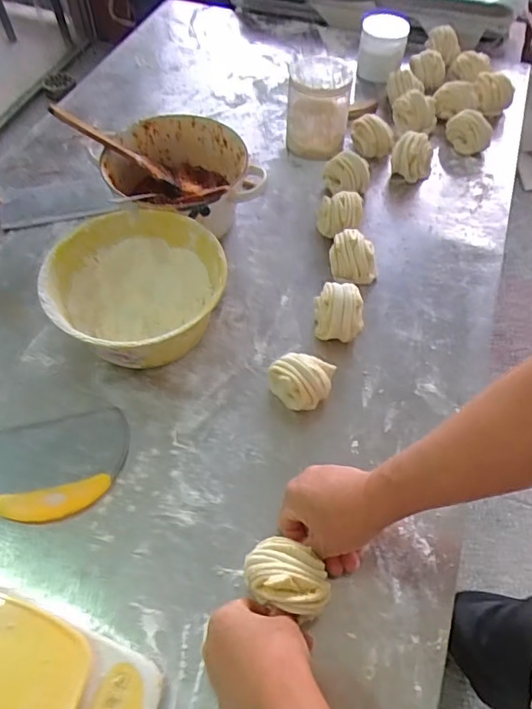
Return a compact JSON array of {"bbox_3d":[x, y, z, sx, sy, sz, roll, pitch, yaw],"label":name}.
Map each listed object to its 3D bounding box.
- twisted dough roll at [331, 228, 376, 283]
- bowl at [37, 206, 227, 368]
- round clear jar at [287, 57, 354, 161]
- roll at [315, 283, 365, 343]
[{"bbox_3d":[0.116,-0.127,0.701,0.062,0.051,0.053,11,56,7],"label":"twisted dough roll"},{"bbox_3d":[-0.151,-0.073,0.639,0.193,0.091,0.198,0,56,0],"label":"bowl"},{"bbox_3d":[0.084,-0.396,0.851,0.098,0.121,0.095,9,56,6],"label":"round clear jar"},{"bbox_3d":[0.090,-0.052,0.655,0.059,0.050,0.076,-3,56,-2],"label":"roll"}]

